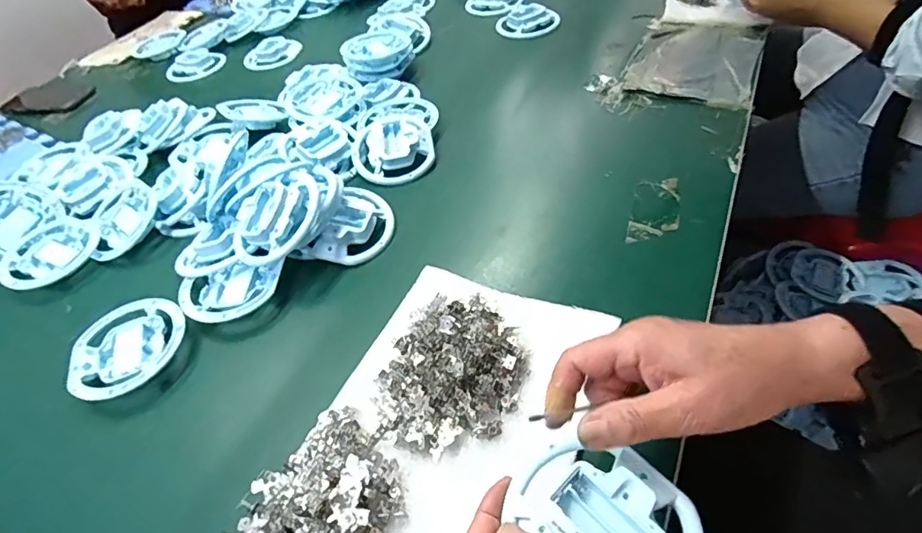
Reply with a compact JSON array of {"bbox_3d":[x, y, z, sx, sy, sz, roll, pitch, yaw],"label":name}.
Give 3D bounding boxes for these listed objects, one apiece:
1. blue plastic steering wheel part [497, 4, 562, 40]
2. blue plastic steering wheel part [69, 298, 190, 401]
[{"bbox_3d":[0.110,-0.413,0.850,0.091,0.023,0.090,-5,47,6],"label":"blue plastic steering wheel part"},{"bbox_3d":[-0.305,0.078,0.472,0.101,0.029,0.097,-5,47,6],"label":"blue plastic steering wheel part"}]

